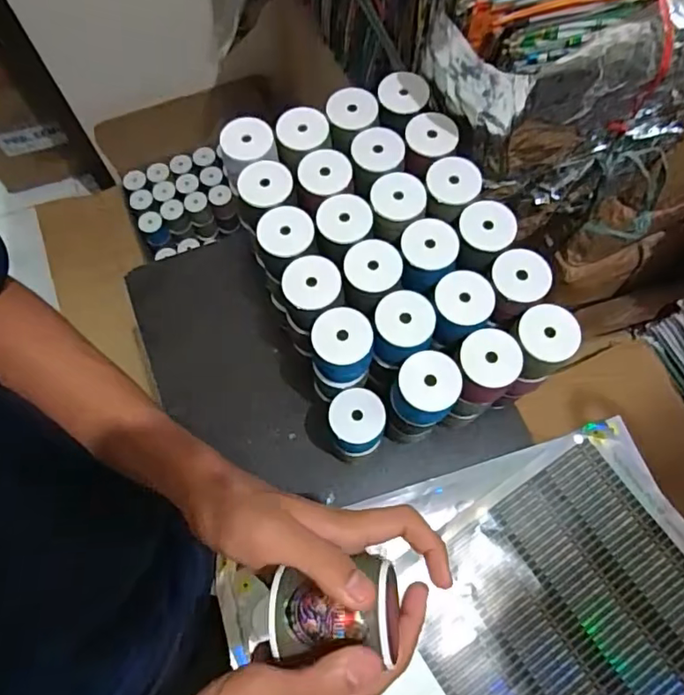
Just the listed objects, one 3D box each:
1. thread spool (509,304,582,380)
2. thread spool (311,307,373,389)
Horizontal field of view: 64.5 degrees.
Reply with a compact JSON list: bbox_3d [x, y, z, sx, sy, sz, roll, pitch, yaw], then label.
[{"bbox_3d":[0.186,-0.004,0.511,0.055,0.052,0.055,7,69,1],"label":"thread spool"},{"bbox_3d":[0.000,0.002,0.519,0.053,0.068,0.056,4,69,0],"label":"thread spool"}]

